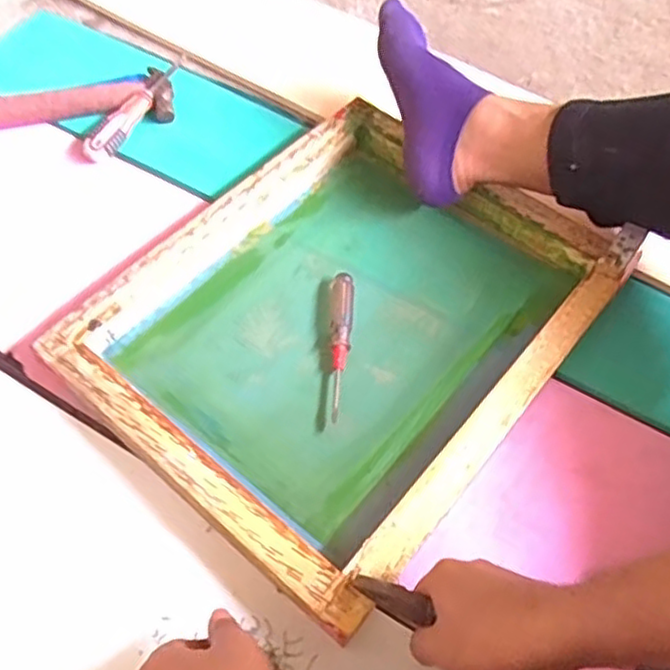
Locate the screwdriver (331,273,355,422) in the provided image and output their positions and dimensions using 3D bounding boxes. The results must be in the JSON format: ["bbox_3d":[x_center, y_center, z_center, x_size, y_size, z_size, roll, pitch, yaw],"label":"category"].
[{"bbox_3d":[0.007,0.008,0.679,0.022,0.018,0.158,2,59,-1],"label":"screwdriver"}]

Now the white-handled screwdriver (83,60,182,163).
[{"bbox_3d":[-0.239,-0.271,0.831,0.030,0.030,0.177,25,61,13],"label":"white-handled screwdriver"}]

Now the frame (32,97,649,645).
[{"bbox_3d":[0.012,-0.016,0.666,0.361,0.049,0.448,37,64,18],"label":"frame"}]

